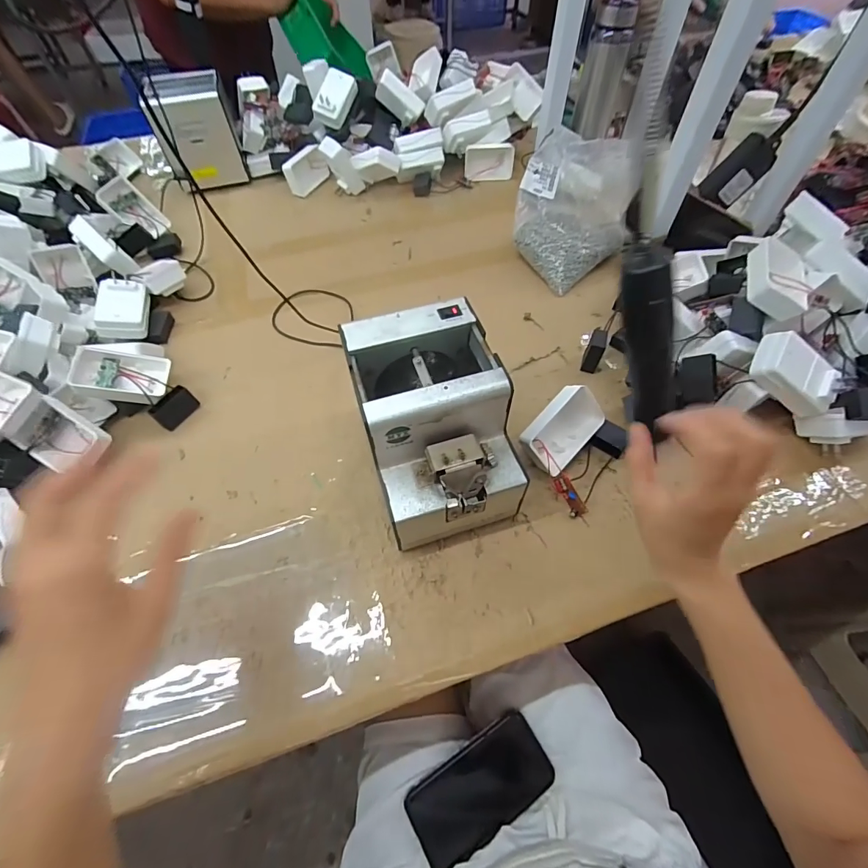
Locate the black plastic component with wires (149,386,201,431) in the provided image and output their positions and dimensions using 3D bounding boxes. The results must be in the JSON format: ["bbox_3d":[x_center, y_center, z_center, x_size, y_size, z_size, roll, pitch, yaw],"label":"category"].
[{"bbox_3d":[-0.306,-0.032,0.496,0.017,0.027,0.049,30,63,19],"label":"black plastic component with wires"}]

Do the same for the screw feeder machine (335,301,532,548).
[{"bbox_3d":[0.000,-0.002,0.401,0.132,0.142,0.187,-15,59,-8],"label":"screw feeder machine"}]

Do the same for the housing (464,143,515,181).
[{"bbox_3d":[0.103,-0.508,0.787,0.092,0.059,0.021,-9,37,-4],"label":"housing"}]

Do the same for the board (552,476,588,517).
[{"bbox_3d":[0.137,0.063,0.425,0.013,0.017,0.044,-30,85,-16],"label":"board"}]

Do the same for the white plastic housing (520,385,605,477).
[{"bbox_3d":[0.137,-0.004,0.446,0.092,0.060,0.034,-46,37,-1],"label":"white plastic housing"}]

